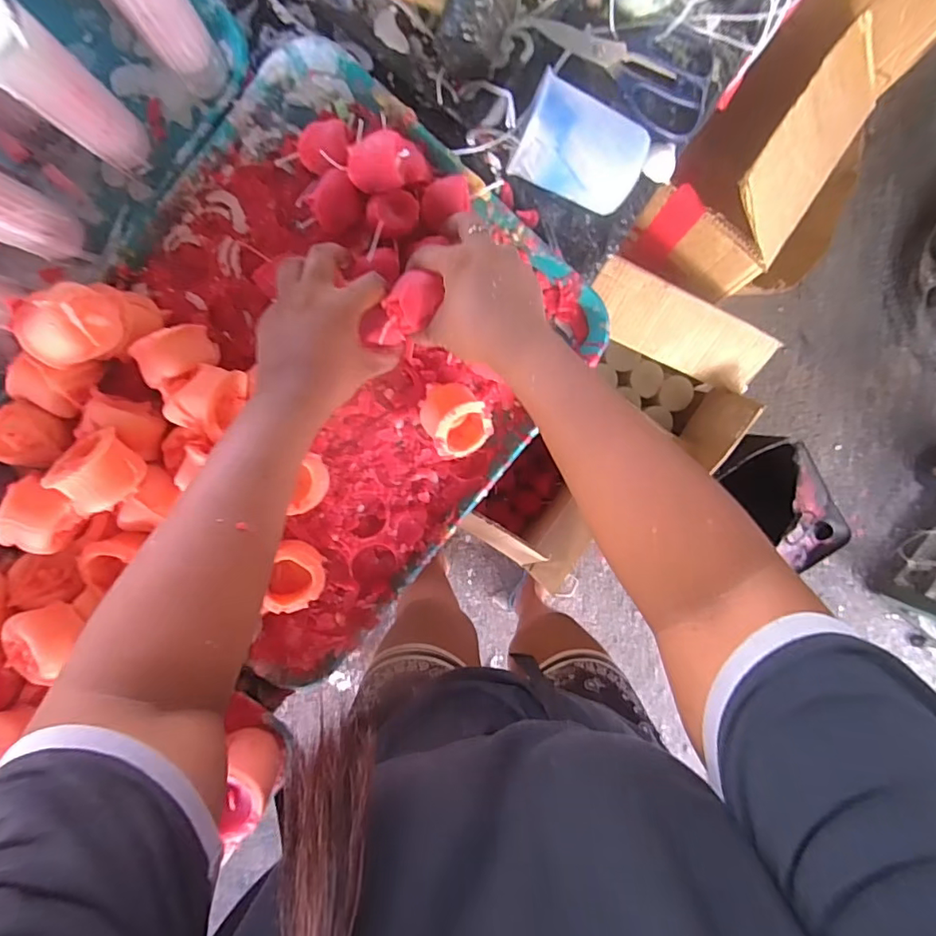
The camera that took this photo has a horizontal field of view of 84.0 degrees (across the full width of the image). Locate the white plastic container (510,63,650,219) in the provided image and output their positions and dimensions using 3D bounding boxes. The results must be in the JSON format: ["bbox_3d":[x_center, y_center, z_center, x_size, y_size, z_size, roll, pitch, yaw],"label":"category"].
[{"bbox_3d":[0.093,-0.259,0.424,0.102,0.063,0.069,20,94,-8],"label":"white plastic container"}]

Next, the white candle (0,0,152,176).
[{"bbox_3d":[-0.254,-0.235,0.337,0.039,0.161,0.043,40,91,-9],"label":"white candle"}]

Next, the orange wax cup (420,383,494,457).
[{"bbox_3d":[-0.011,-0.043,0.443,0.052,0.050,0.063,-30,99,-2],"label":"orange wax cup"}]

